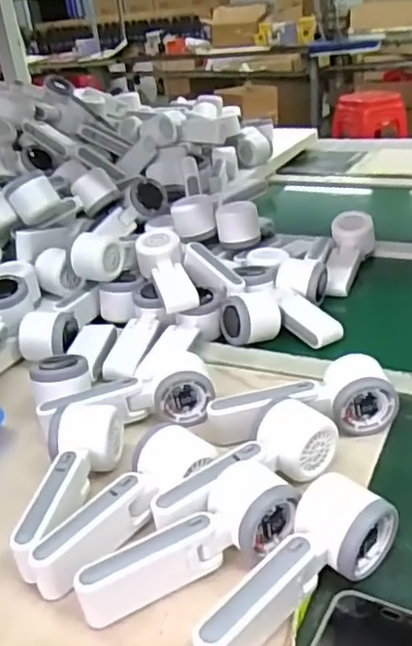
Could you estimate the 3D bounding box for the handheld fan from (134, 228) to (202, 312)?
[{"bbox_3d":[-0.051,-0.066,0.798,0.060,0.044,0.162,-10,27,-6],"label":"handheld fan"}]

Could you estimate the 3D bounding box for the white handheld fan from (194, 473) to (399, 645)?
[{"bbox_3d":[0.055,0.165,0.432,0.165,0.050,0.052,-24,33,-33],"label":"white handheld fan"}]

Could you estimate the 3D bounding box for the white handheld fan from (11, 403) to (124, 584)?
[{"bbox_3d":[-0.112,0.130,0.527,0.052,0.048,0.164,-2,27,7],"label":"white handheld fan"}]

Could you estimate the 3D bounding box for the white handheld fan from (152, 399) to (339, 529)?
[{"bbox_3d":[0.034,0.118,0.523,0.170,0.050,0.057,-23,32,-31],"label":"white handheld fan"}]

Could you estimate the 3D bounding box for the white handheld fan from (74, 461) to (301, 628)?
[{"bbox_3d":[-0.010,0.160,0.465,0.164,0.045,0.058,-21,31,-29],"label":"white handheld fan"}]

